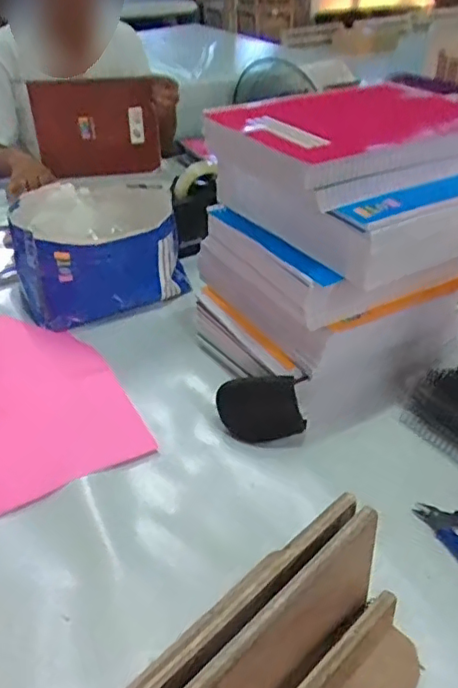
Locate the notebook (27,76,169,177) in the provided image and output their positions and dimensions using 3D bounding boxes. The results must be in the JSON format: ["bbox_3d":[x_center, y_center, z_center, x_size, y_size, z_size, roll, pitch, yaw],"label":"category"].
[{"bbox_3d":[-0.267,-0.432,1.175,0.230,0.195,0.024,-7,47,-12],"label":"notebook"}]

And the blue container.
[{"bbox_3d":[-0.178,-0.141,0.800,0.201,0.116,0.223,-13,39,-12],"label":"blue container"}]

